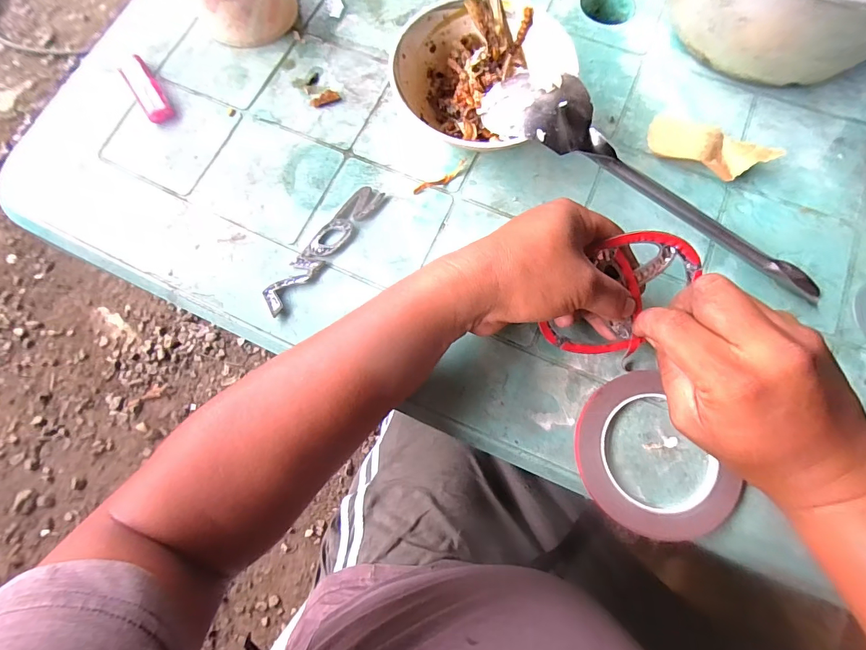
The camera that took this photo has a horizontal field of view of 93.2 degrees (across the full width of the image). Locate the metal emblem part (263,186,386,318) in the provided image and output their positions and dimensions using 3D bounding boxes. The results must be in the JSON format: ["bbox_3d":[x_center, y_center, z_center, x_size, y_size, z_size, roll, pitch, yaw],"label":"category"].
[{"bbox_3d":[-0.092,-0.066,0.343,0.024,0.004,0.134,36,78,10],"label":"metal emblem part"}]

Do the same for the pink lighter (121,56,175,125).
[{"bbox_3d":[-0.274,-0.224,0.389,0.023,0.012,0.072,-34,76,-8],"label":"pink lighter"}]

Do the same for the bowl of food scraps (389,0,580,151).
[{"bbox_3d":[0.042,-0.214,0.356,0.135,0.061,0.124,0,74,1],"label":"bowl of food scraps"}]

